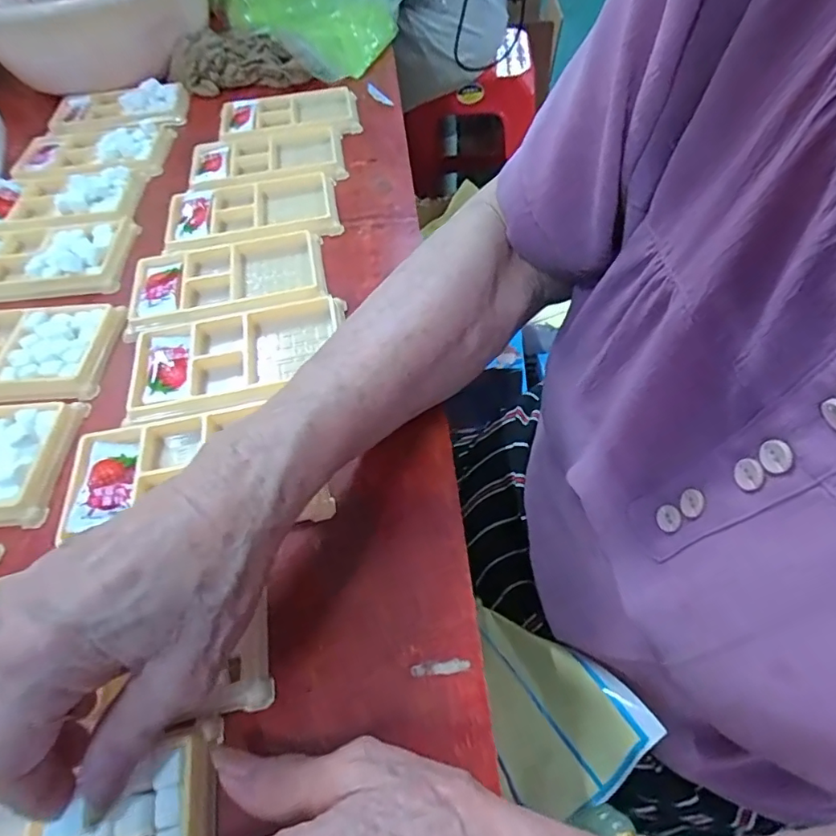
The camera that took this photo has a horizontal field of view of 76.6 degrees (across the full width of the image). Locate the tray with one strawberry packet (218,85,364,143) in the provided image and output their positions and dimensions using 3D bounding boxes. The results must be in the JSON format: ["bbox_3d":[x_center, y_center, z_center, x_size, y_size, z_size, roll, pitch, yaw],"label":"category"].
[{"bbox_3d":[-0.124,-0.294,0.515,0.131,0.016,0.071,-14,54,-7],"label":"tray with one strawberry packet"}]

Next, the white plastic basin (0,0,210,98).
[{"bbox_3d":[-0.349,-0.437,0.577,0.244,0.102,0.244,-21,56,-13],"label":"white plastic basin"}]

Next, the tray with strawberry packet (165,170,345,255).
[{"bbox_3d":[-0.132,-0.165,0.423,0.130,0.014,0.080,-12,54,-5],"label":"tray with strawberry packet"}]

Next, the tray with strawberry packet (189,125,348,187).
[{"bbox_3d":[-0.134,-0.232,0.473,0.130,0.013,0.083,-14,54,-7],"label":"tray with strawberry packet"}]

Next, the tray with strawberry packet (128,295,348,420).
[{"bbox_3d":[-0.109,-0.036,0.335,0.129,0.023,0.069,-14,54,-7],"label":"tray with strawberry packet"}]

